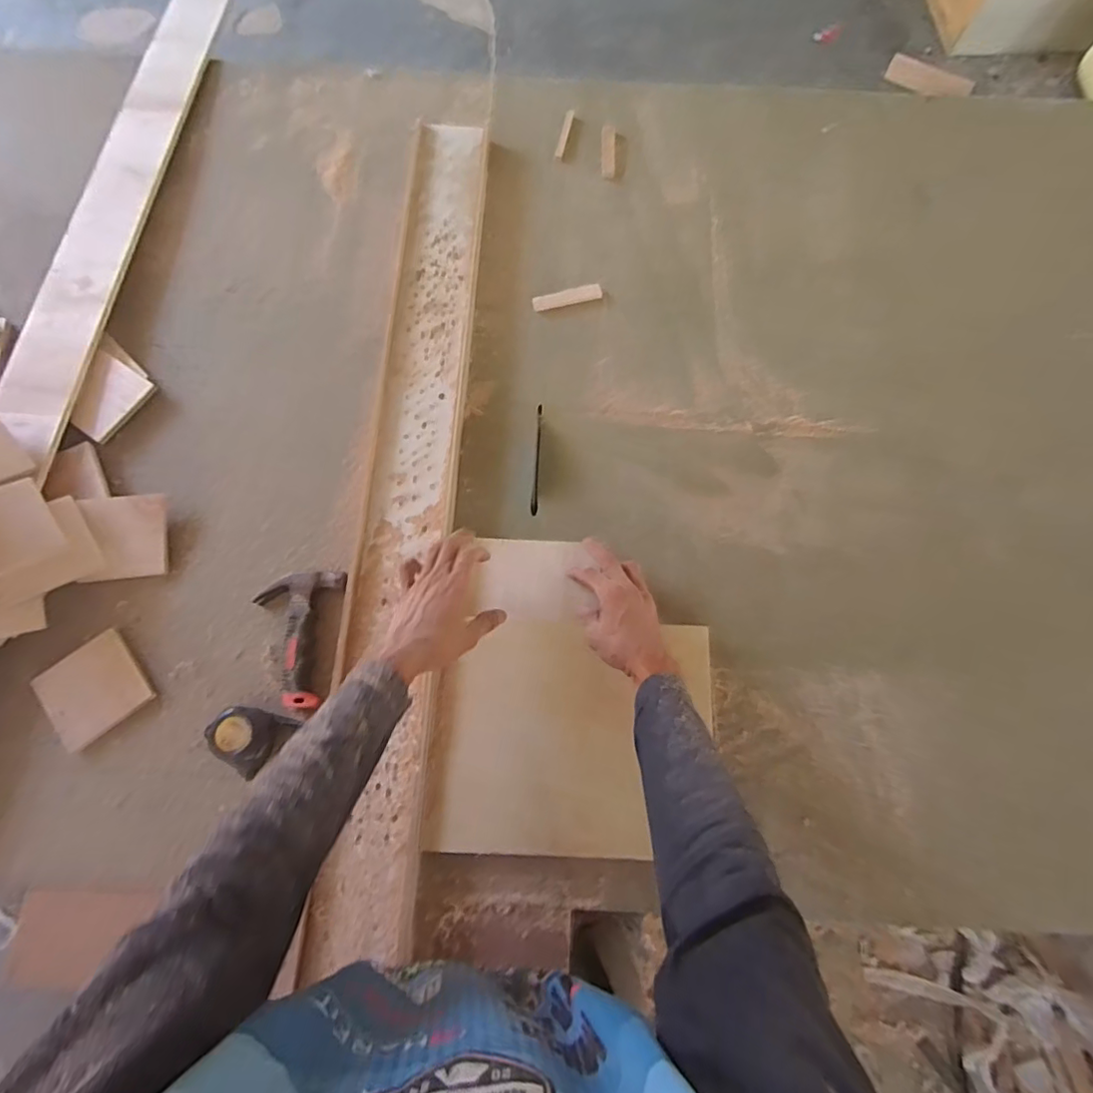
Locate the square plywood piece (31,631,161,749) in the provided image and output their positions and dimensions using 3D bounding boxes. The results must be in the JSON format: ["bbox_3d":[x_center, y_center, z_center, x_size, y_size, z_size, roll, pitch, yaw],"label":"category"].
[{"bbox_3d":[-0.517,0.163,0.642,0.102,0.008,0.102,-36,77,-11],"label":"square plywood piece"}]

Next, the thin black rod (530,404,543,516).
[{"bbox_3d":[-0.012,-0.117,0.743,0.010,0.004,0.157,3,73,0],"label":"thin black rod"}]

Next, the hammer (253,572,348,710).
[{"bbox_3d":[-0.301,0.105,0.664,0.104,0.029,0.157,6,73,1],"label":"hammer"}]

